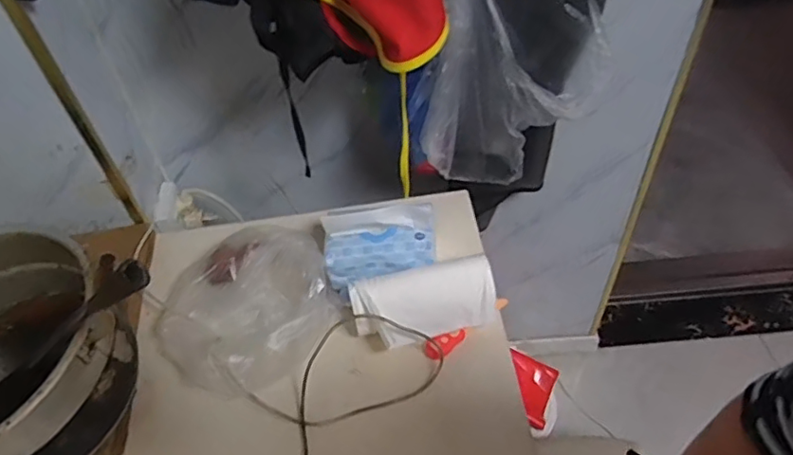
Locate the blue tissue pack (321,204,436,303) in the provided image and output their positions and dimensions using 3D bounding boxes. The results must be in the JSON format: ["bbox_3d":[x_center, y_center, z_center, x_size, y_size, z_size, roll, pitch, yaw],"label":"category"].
[{"bbox_3d":[-0.021,0.028,0.754,0.137,0.026,0.104,-7,92,5],"label":"blue tissue pack"}]

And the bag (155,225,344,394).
[{"bbox_3d":[-0.196,0.097,0.745,0.229,0.088,0.202,22,54,21],"label":"bag"}]

